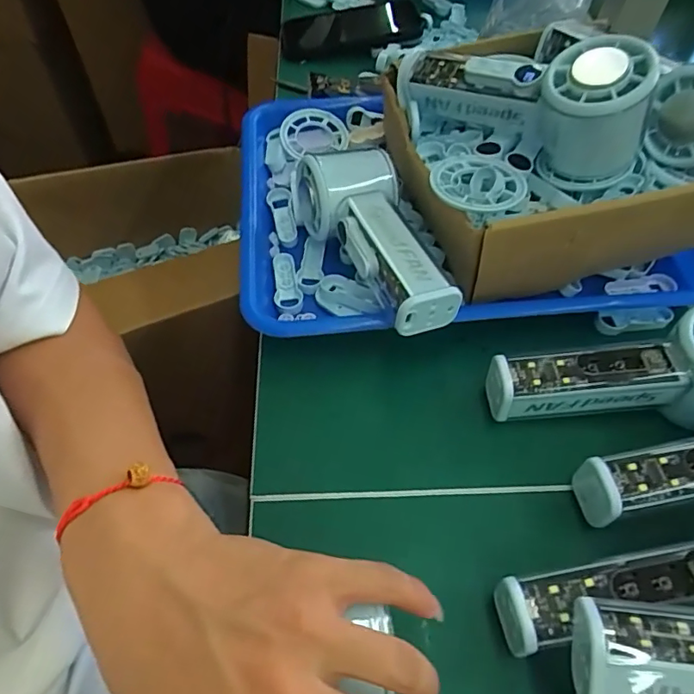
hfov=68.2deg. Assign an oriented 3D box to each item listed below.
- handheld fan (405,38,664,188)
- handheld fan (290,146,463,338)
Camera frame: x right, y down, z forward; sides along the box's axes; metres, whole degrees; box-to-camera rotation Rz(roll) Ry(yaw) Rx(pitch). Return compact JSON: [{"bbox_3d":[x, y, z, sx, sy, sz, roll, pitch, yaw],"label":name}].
[{"bbox_3d":[0.100,-0.158,0.315,0.164,0.075,0.061,30,60,18],"label":"handheld fan"},{"bbox_3d":[0.014,-0.071,0.340,0.061,0.054,0.158,-16,57,-13],"label":"handheld fan"}]

